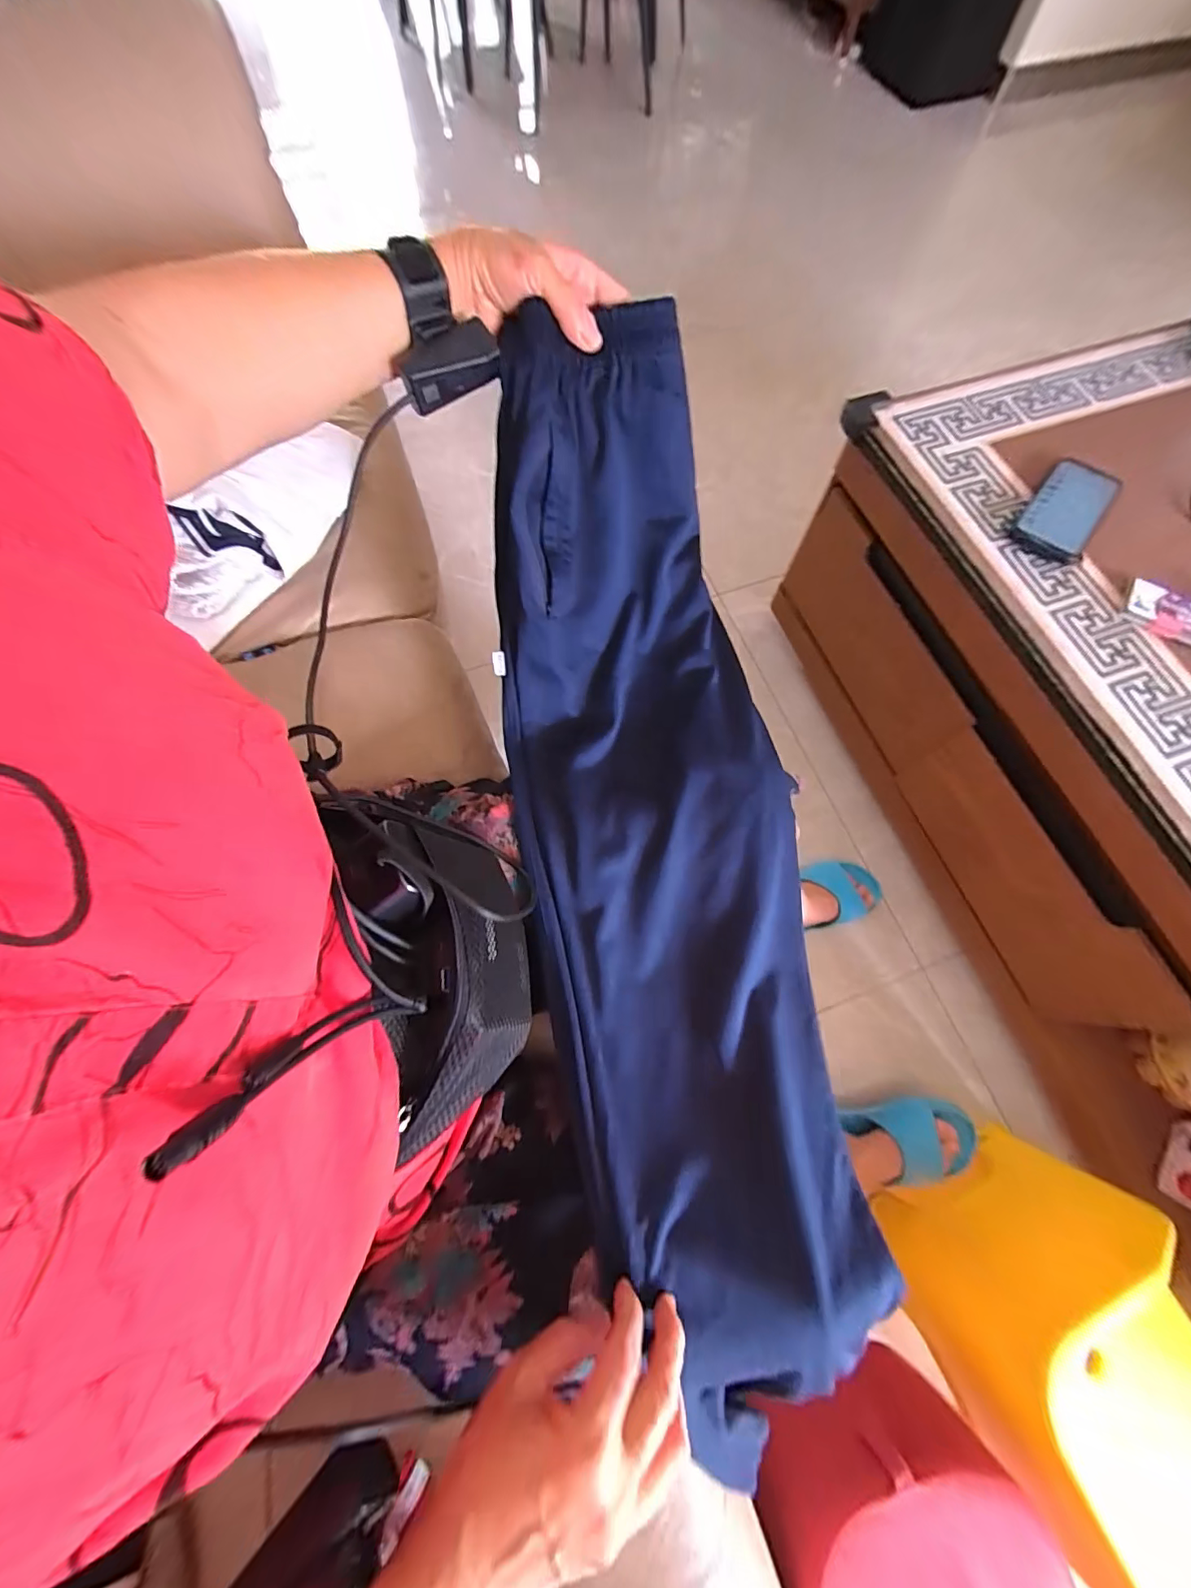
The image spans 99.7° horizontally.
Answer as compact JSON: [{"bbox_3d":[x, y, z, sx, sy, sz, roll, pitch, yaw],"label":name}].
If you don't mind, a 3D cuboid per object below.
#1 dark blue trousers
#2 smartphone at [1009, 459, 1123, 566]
[{"bbox_3d":[0.050,0.022,0.385,0.209,0.151,0.709,-10,83,-4],"label":"dark blue trousers"},{"bbox_3d":[0.547,-0.333,0.583,0.075,0.013,0.156,34,74,11],"label":"smartphone"}]

